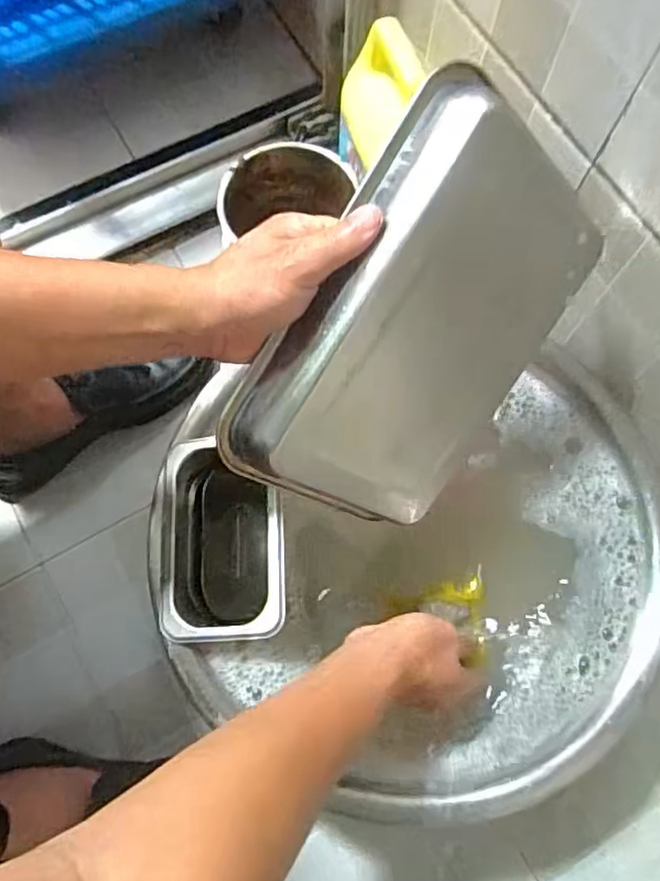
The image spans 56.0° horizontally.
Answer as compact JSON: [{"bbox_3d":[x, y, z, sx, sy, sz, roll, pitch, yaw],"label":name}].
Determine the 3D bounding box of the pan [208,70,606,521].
[{"bbox_3d":[0.065,-0.068,0.439,0.185,0.044,0.283,29,98,-33],"label":"pan"}]

